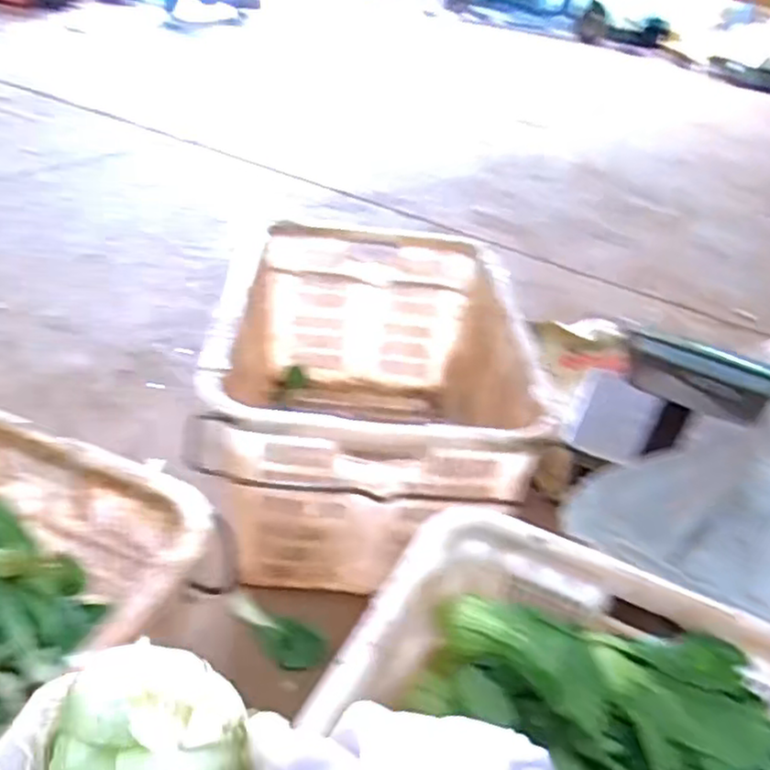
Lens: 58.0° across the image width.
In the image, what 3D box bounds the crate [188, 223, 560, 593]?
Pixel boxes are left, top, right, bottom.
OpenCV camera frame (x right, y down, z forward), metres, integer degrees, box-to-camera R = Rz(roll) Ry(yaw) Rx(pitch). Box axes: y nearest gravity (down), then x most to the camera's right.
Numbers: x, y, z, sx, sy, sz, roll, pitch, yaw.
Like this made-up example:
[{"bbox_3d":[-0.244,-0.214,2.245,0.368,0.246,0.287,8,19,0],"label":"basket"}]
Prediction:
[{"bbox_3d":[-0.039,0.013,1.199,0.468,0.347,0.689,3,33,-7],"label":"crate"}]

